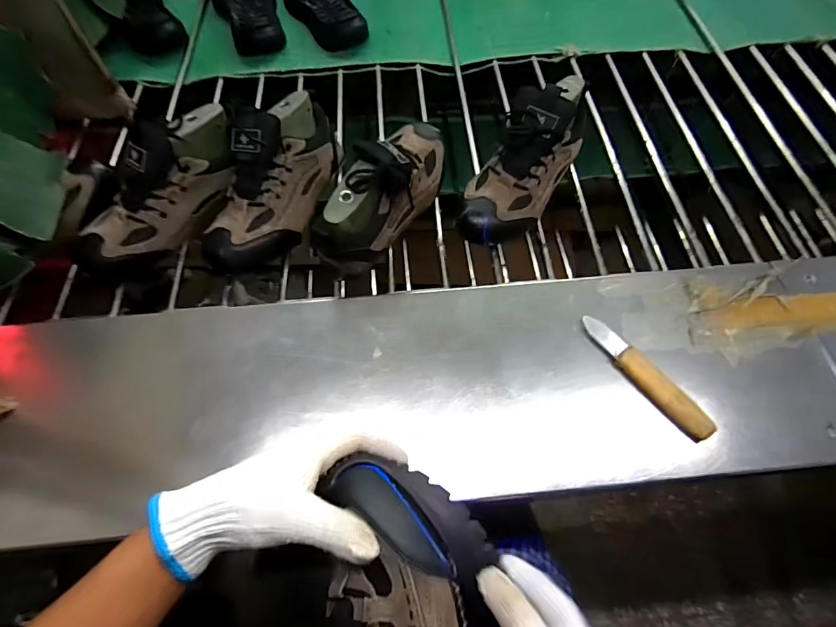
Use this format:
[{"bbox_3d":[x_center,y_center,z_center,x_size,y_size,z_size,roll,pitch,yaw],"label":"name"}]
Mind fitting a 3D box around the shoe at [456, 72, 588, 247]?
[{"bbox_3d":[0.143,-0.208,0.563,0.100,0.118,0.249,26,65,13],"label":"shoe"}]

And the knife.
[{"bbox_3d":[0.239,0.063,0.460,0.026,0.024,0.159,-32,68,-16],"label":"knife"}]

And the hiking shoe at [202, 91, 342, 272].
[{"bbox_3d":[-0.185,-0.171,0.556,0.101,0.109,0.257,19,77,10],"label":"hiking shoe"}]

